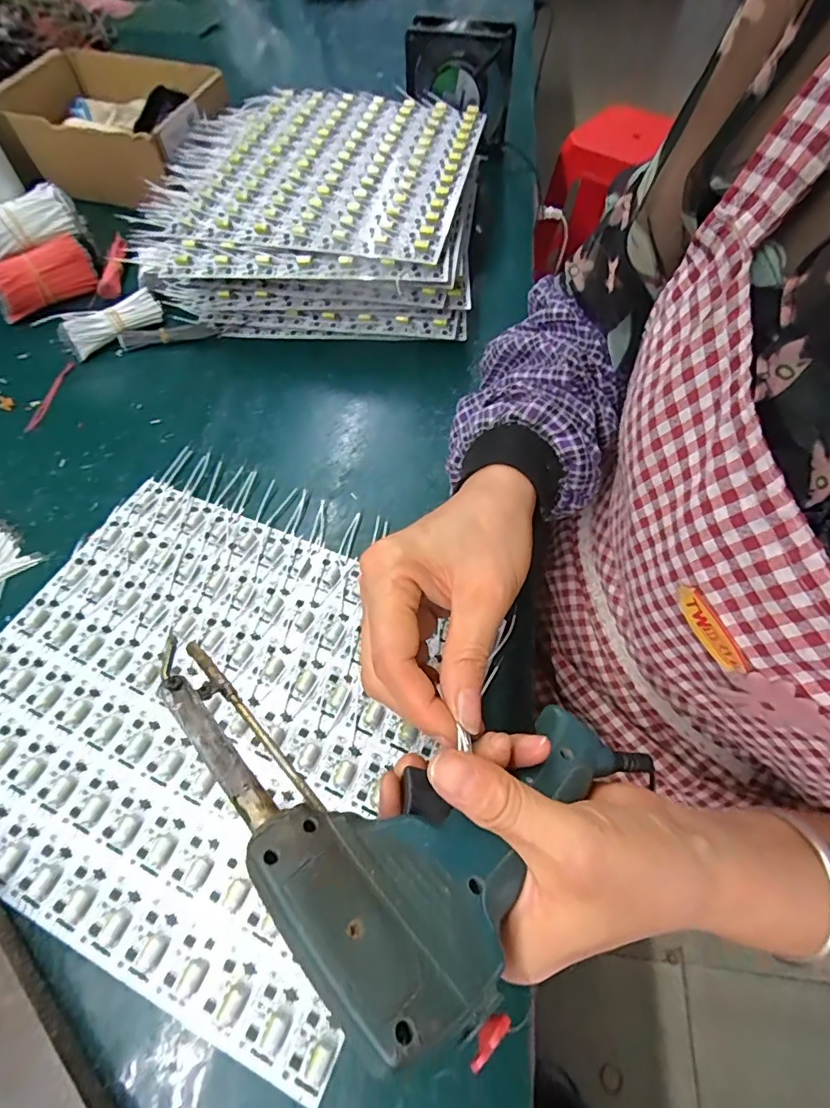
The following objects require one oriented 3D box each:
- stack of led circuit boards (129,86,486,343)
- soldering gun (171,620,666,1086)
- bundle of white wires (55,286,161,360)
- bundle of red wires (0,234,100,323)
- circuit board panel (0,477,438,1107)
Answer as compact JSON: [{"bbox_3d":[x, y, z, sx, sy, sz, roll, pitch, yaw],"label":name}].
[{"bbox_3d":[-0.095,-0.349,0.524,0.303,0.093,0.302,4,58,3],"label":"stack of led circuit boards"},{"bbox_3d":[-0.024,0.109,0.199,0.191,0.033,0.128,14,33,2],"label":"soldering gun"},{"bbox_3d":[-0.283,-0.217,0.476,0.089,0.031,0.035,-31,62,-18],"label":"bundle of white wires"},{"bbox_3d":[-0.361,-0.268,0.494,0.093,0.048,0.028,-27,61,-15],"label":"bundle of red wires"},{"bbox_3d":[-0.130,0.083,0.302,0.276,0.005,0.243,20,60,13],"label":"circuit board panel"}]

